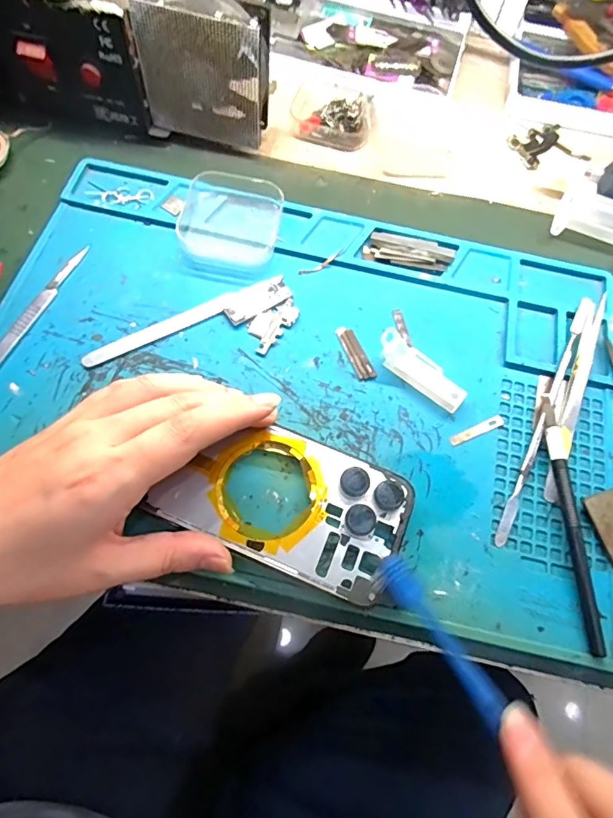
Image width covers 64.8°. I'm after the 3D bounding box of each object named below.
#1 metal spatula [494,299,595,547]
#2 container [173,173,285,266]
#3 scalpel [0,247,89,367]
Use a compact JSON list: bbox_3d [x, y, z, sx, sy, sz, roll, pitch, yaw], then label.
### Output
[{"bbox_3d":[0.142,0.001,0.284,0.008,0.009,0.170,27,69,8],"label":"metal spatula"},{"bbox_3d":[-0.050,-0.126,0.320,0.062,0.017,0.060,12,68,2],"label":"container"},{"bbox_3d":[-0.171,-0.048,0.287,0.010,0.004,0.130,24,69,7],"label":"scalpel"}]

